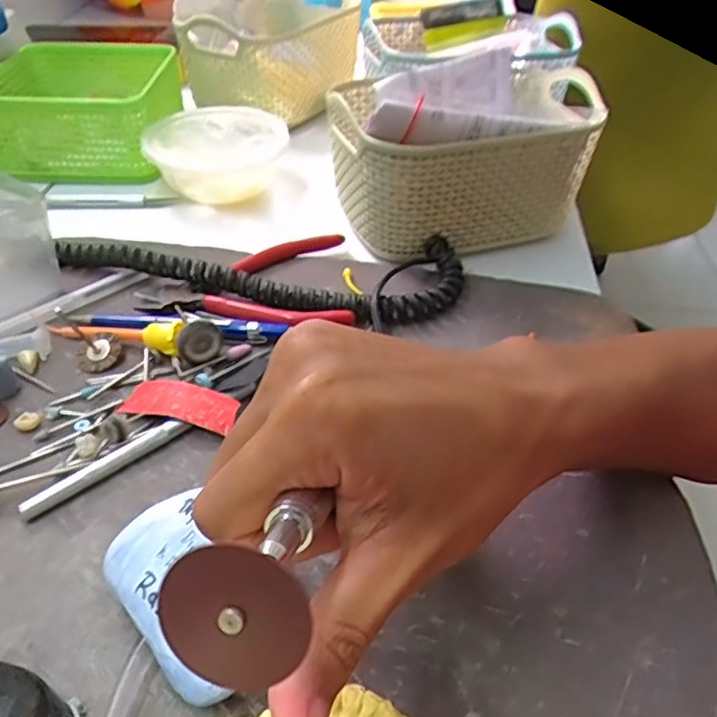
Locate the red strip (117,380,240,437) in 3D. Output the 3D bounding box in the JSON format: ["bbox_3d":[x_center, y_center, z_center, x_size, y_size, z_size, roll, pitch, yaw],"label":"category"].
[{"bbox_3d":[-0.085,0.022,0.308,0.059,0.010,0.021,13,43,13],"label":"red strip"}]

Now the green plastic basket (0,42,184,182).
[{"bbox_3d":[-0.220,-0.201,0.519,0.134,0.063,0.142,-1,42,-3],"label":"green plastic basket"}]

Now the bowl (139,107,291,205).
[{"bbox_3d":[-0.104,-0.152,0.483,0.100,0.047,0.080,0,42,-1],"label":"bowl"}]

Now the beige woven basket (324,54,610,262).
[{"bbox_3d":[0.067,-0.140,0.438,0.169,0.102,0.125,-10,43,-12],"label":"beige woven basket"}]

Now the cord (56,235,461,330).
[{"bbox_3d":[-0.061,-0.046,0.381,0.245,0.021,0.071,-1,42,-3],"label":"cord"}]

